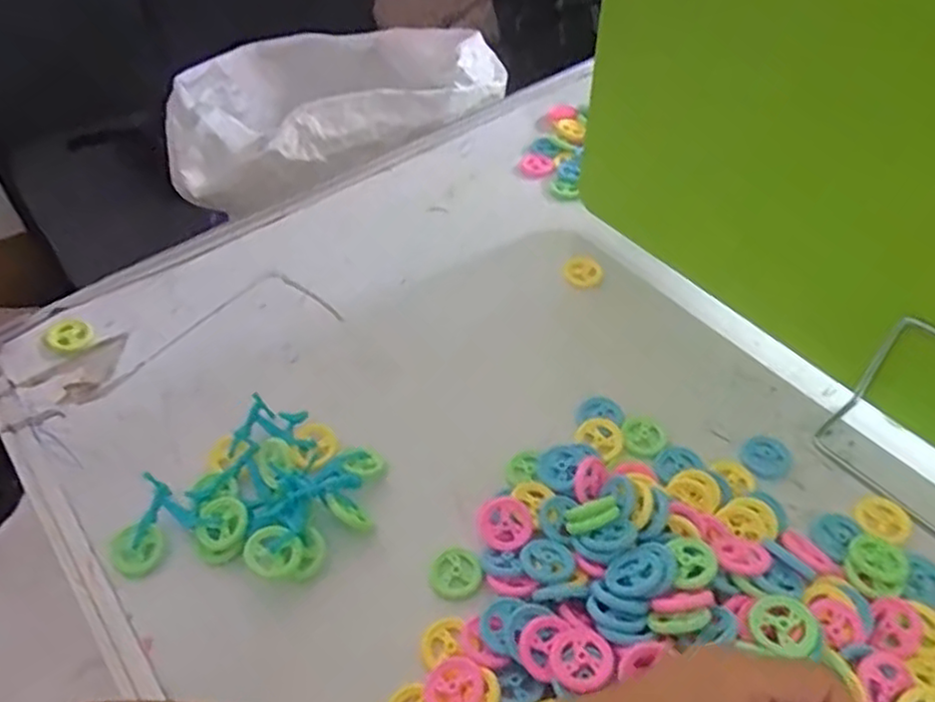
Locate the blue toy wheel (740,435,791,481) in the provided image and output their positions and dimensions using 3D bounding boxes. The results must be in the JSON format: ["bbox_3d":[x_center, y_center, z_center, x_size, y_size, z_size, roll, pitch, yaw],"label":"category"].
[{"bbox_3d":[0.186,0.066,0.443,0.031,0.005,0.028,-28,53,-23],"label":"blue toy wheel"}]

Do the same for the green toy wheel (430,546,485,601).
[{"bbox_3d":[-0.006,0.124,0.395,0.029,0.005,0.029,-1,47,1],"label":"green toy wheel"}]

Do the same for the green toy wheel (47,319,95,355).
[{"bbox_3d":[-0.296,-0.011,0.530,0.029,0.004,0.030,8,62,-15],"label":"green toy wheel"}]

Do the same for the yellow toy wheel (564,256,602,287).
[{"bbox_3d":[0.092,-0.061,0.565,0.029,0.012,0.030,-1,47,1],"label":"yellow toy wheel"}]

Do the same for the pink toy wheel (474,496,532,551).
[{"bbox_3d":[0.021,0.097,0.401,0.030,0.004,0.030,-3,75,9],"label":"pink toy wheel"}]

